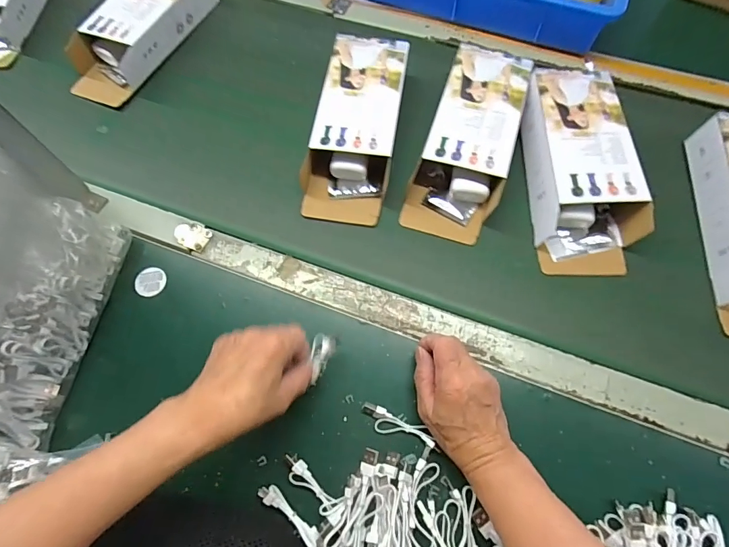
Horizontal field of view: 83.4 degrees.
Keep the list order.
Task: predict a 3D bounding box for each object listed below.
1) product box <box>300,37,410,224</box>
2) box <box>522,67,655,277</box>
[{"bbox_3d":[-0.010,-0.189,0.525,0.105,0.054,0.256,9,70,6],"label":"product box"},{"bbox_3d":[0.256,-0.127,0.487,0.106,0.054,0.250,-1,69,2],"label":"box"}]

